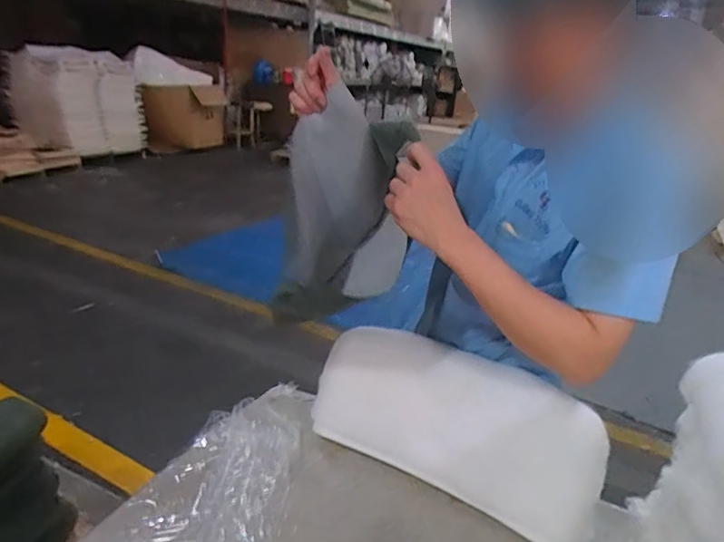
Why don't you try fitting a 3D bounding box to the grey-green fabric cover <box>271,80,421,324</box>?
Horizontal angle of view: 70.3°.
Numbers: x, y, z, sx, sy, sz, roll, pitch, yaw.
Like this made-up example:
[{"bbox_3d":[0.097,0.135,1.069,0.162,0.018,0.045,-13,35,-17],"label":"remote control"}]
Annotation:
[{"bbox_3d":[-0.032,-0.104,0.849,0.182,0.319,0.211,4,22,-4],"label":"grey-green fabric cover"}]

